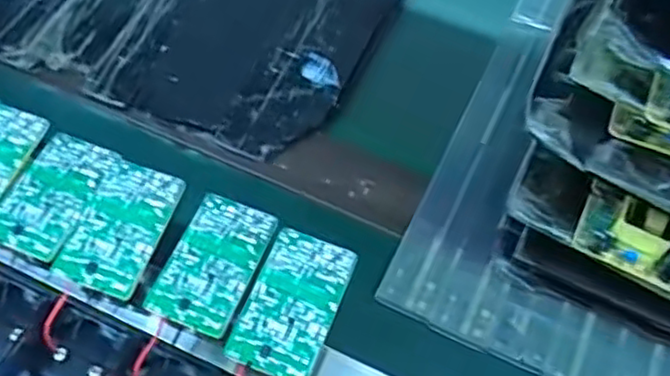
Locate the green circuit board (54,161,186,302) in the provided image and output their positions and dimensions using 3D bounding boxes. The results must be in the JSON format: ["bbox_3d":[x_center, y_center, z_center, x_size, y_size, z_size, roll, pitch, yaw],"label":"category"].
[{"bbox_3d":[-0.097,0.016,0.314,0.037,0.004,0.063,18,59,8],"label":"green circuit board"}]

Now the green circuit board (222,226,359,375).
[{"bbox_3d":[-0.018,0.050,0.299,0.038,0.005,0.064,21,59,9],"label":"green circuit board"}]

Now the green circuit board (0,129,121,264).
[{"bbox_3d":[-0.132,0.002,0.323,0.038,0.004,0.064,20,58,8],"label":"green circuit board"}]

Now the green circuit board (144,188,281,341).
[{"bbox_3d":[-0.054,0.033,0.310,0.038,0.005,0.064,20,59,8],"label":"green circuit board"}]

